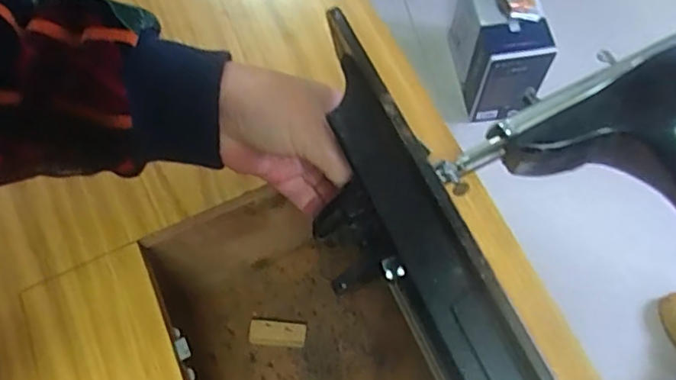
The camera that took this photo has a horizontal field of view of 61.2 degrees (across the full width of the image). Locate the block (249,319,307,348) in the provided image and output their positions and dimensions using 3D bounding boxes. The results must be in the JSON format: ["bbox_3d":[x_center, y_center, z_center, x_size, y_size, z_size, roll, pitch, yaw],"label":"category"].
[{"bbox_3d":[-0.062,0.149,0.588,0.057,0.011,0.024,5,67,5],"label":"block"}]

